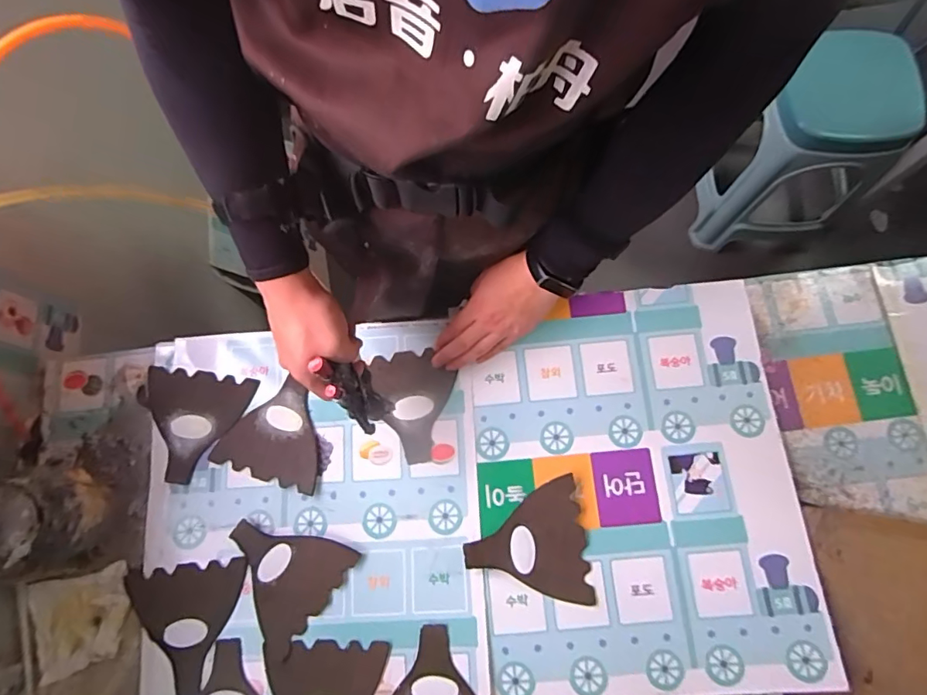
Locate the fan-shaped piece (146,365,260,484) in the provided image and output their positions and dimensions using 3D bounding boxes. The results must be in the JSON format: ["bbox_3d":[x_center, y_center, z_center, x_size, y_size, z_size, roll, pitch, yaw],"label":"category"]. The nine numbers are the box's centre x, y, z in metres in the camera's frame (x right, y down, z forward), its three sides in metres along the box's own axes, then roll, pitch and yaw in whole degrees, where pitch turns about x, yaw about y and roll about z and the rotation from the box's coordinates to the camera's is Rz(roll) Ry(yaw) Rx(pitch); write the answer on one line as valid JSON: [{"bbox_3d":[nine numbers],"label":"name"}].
[{"bbox_3d":[-0.332,0.094,0.615,0.130,0.009,0.132,10,76,1],"label":"fan-shaped piece"}]

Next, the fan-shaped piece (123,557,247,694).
[{"bbox_3d":[-0.311,0.312,0.564,0.129,0.008,0.130,-5,76,0],"label":"fan-shaped piece"}]

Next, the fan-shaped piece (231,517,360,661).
[{"bbox_3d":[-0.210,0.252,0.569,0.129,0.010,0.127,34,79,10],"label":"fan-shaped piece"}]

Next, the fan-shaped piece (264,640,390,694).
[{"bbox_3d":[-0.150,0.385,0.534,0.127,0.005,0.130,0,73,2],"label":"fan-shaped piece"}]

